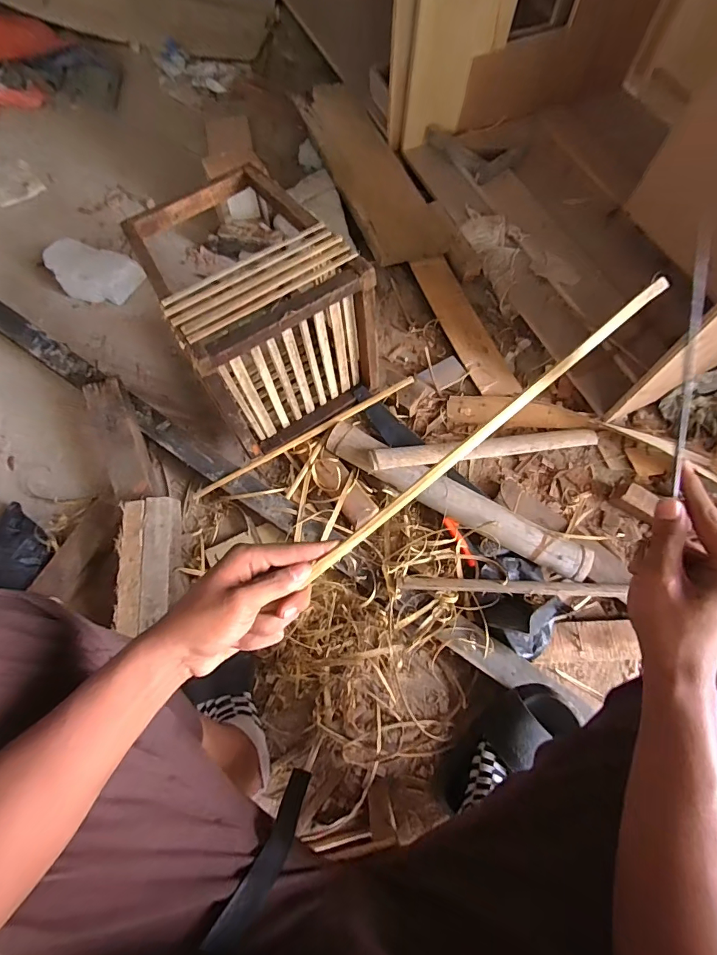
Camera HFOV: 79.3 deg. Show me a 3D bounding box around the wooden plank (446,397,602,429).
[{"bbox_3d":[0.345,-0.136,0.913,0.307,0.016,0.063,6,88,5],"label":"wooden plank"}]

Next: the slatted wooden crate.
[{"bbox_3d":[-0.190,-0.304,0.788,0.283,0.290,0.381,-32,71,-12],"label":"slatted wooden crate"}]

